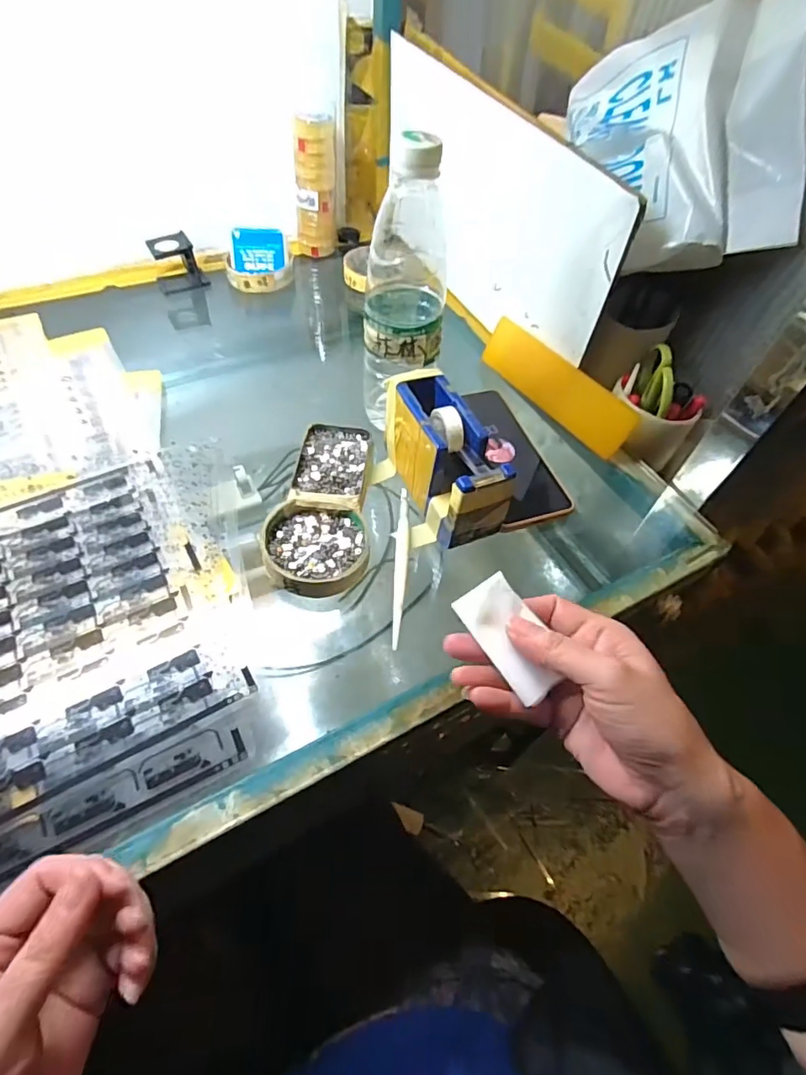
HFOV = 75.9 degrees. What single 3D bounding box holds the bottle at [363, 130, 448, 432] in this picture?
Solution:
[{"bbox_3d":[0.004,-0.187,0.412,0.060,0.214,0.059,2,54,-3],"label":"bottle"}]

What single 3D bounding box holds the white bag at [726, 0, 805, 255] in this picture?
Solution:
[{"bbox_3d":[0.273,-0.305,0.380,0.028,0.164,0.056,-11,22,-13],"label":"white bag"}]

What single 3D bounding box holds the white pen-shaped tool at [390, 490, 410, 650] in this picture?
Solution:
[{"bbox_3d":[-0.001,0.018,0.402,0.012,0.010,0.145,3,54,-3],"label":"white pen-shaped tool"}]

